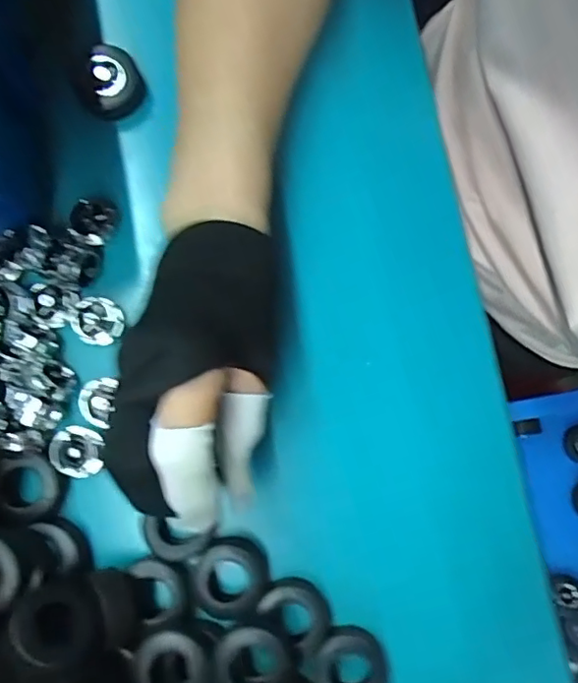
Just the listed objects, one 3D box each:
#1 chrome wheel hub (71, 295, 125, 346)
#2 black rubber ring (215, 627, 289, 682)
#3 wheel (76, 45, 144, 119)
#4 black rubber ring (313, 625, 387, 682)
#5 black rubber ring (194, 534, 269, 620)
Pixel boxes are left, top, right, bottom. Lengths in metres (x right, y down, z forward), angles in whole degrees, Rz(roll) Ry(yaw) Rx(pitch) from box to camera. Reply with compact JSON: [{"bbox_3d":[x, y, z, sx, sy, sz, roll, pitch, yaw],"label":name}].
[{"bbox_3d":[-0.103,-0.011,0.305,0.025,0.007,0.025,0,80,-1],"label":"chrome wheel hub"},{"bbox_3d":[-0.018,0.153,0.273,0.034,0.013,0.031,0,80,-1],"label":"black rubber ring"},{"bbox_3d":[-0.100,-0.143,0.318,0.035,0.024,0.034,-22,81,-5],"label":"wheel"},{"bbox_3d":[0.031,0.166,0.288,0.036,0.011,0.036,0,80,-1],"label":"black rubber ring"},{"bbox_3d":[-0.030,0.121,0.291,0.036,0.012,0.038,0,80,-1],"label":"black rubber ring"}]

